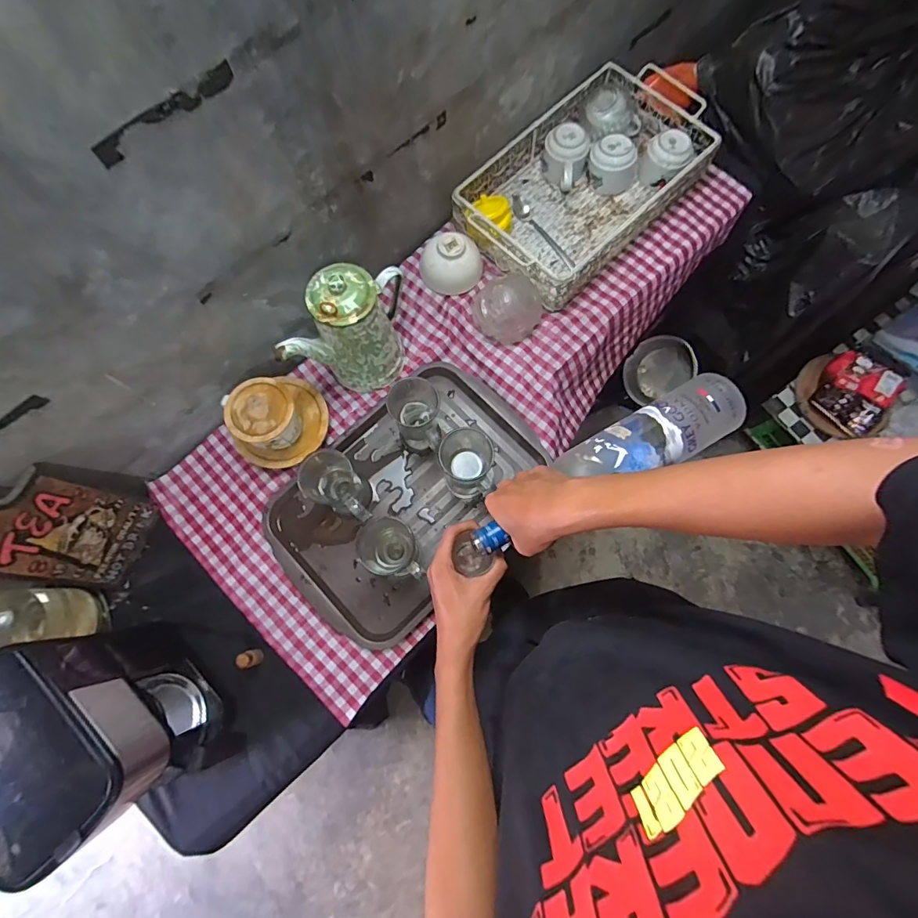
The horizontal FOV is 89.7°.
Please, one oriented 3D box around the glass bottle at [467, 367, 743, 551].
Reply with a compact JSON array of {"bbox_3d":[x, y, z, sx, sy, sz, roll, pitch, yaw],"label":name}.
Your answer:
[{"bbox_3d":[0.162,0.005,0.512,0.326,0.064,0.070,-27,77,-7],"label":"glass bottle"}]

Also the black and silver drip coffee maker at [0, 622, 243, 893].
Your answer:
[{"bbox_3d":[-0.420,0.317,0.559,0.243,0.265,0.130,40,79,10],"label":"black and silver drip coffee maker"}]

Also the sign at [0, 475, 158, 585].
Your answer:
[{"bbox_3d":[-0.543,0.090,0.609,0.010,0.272,0.131,17,76,20],"label":"sign"}]

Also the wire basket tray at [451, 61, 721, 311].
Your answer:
[{"bbox_3d":[0.220,-0.495,0.821,0.270,0.079,0.435,44,79,11],"label":"wire basket tray"}]

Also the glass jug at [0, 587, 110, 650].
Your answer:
[{"bbox_3d":[-0.599,0.221,0.620,0.100,0.199,0.093,-28,77,-7],"label":"glass jug"}]

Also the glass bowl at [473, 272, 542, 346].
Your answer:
[{"bbox_3d":[0.083,-0.262,0.768,0.108,0.072,0.110,0,75,0],"label":"glass bowl"}]

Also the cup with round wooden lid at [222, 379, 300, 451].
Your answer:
[{"bbox_3d":[-0.304,-0.067,0.724,0.119,0.083,0.100,31,77,8],"label":"cup with round wooden lid"}]

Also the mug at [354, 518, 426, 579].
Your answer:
[{"bbox_3d":[-0.098,0.139,0.682,0.073,0.117,0.098,-25,76,-6],"label":"mug"}]

